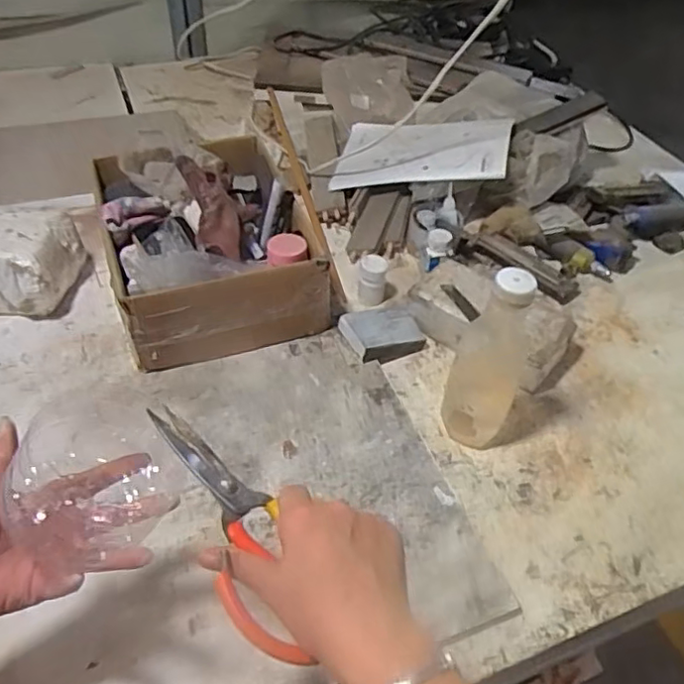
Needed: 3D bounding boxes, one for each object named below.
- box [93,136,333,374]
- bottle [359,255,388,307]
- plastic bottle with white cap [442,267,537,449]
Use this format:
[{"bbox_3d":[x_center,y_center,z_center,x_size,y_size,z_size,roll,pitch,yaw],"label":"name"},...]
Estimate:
[{"bbox_3d":[-0.187,-0.153,0.824,0.242,0.135,0.337,-14,49,-17],"label":"box"},{"bbox_3d":[0.044,-0.089,0.869,0.043,0.068,0.038,6,46,1],"label":"bottle"},{"bbox_3d":[0.158,0.022,0.645,0.072,0.232,0.065,17,48,12],"label":"plastic bottle with white cap"}]

